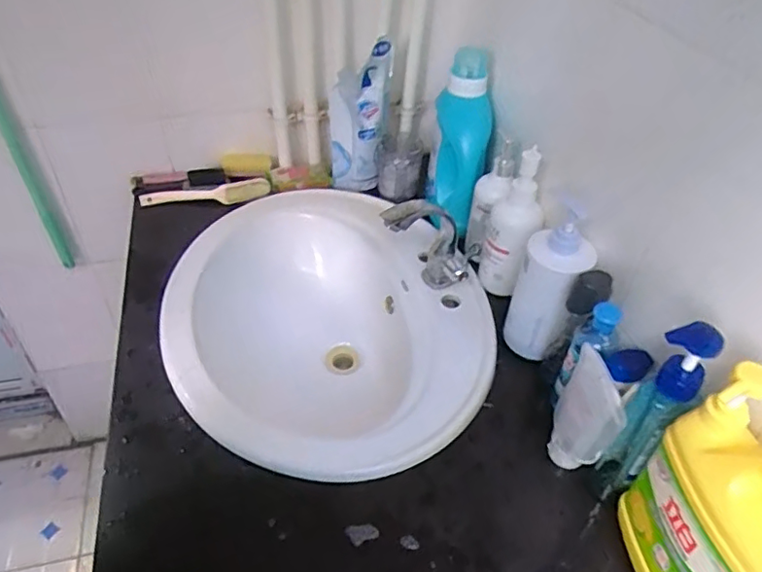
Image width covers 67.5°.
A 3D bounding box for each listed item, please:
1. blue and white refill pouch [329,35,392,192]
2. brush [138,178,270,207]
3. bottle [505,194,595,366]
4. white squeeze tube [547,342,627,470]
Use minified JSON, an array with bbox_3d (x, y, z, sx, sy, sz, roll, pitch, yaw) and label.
[{"bbox_3d":[-0.036,-0.289,1.000,0.107,0.231,0.072,-1,44,-2],"label":"blue and white refill pouch"},{"bbox_3d":[-0.307,-0.159,0.995,0.221,0.020,0.041,-8,45,-10],"label":"brush"},{"bbox_3d":[0.209,0.001,0.715,0.083,0.200,0.081,17,46,15],"label":"bottle"},{"bbox_3d":[0.213,0.145,0.608,0.030,0.159,0.073,-11,45,-13],"label":"white squeeze tube"}]

